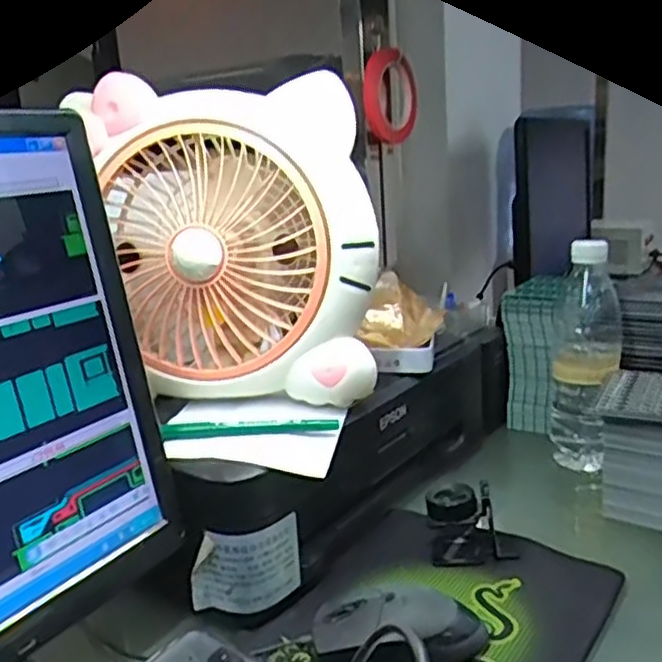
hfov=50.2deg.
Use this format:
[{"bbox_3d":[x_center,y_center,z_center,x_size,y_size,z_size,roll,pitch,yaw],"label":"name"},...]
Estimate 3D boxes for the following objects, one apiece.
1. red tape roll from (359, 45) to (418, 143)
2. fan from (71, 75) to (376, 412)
[{"bbox_3d":[0.078,-0.299,0.893,0.026,0.112,0.093,7,-13,45],"label":"red tape roll"},{"bbox_3d":[-0.080,-0.070,0.570,0.233,0.234,0.106,1,15,18],"label":"fan"}]

